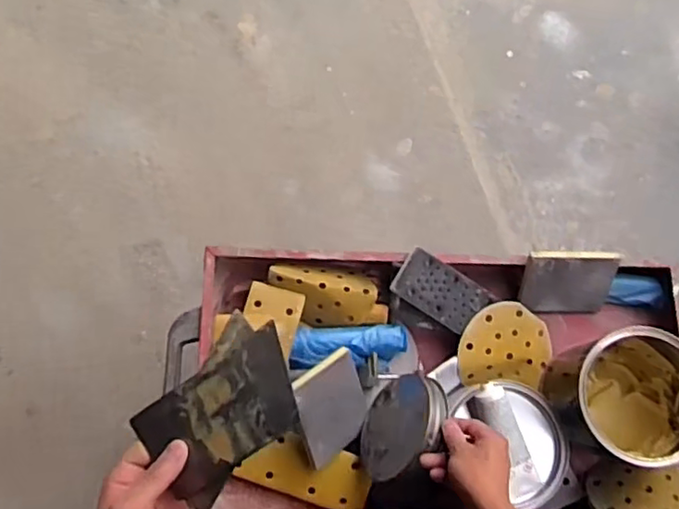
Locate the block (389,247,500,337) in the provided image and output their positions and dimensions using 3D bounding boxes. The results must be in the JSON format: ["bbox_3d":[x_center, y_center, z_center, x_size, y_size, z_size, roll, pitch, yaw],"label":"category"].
[{"bbox_3d":[0.137,0.051,0.832,0.132,0.012,0.071,31,77,-9],"label":"block"}]

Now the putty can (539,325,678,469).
[{"bbox_3d":[0.355,0.180,0.795,0.153,0.155,0.150,1,73,-2],"label":"putty can"}]

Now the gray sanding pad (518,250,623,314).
[{"bbox_3d":[0.310,0.034,0.860,0.118,0.024,0.097,7,120,1],"label":"gray sanding pad"}]

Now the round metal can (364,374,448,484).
[{"bbox_3d":[0.077,0.196,0.767,0.037,0.135,0.144,39,45,-19],"label":"round metal can"}]

